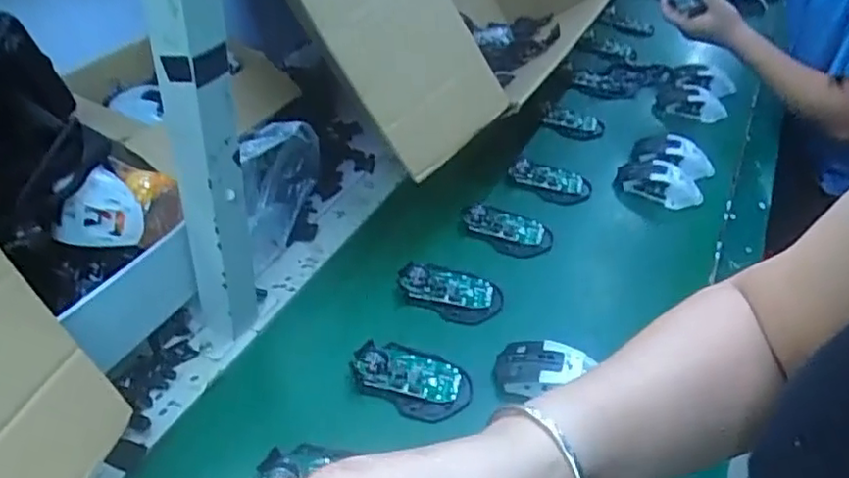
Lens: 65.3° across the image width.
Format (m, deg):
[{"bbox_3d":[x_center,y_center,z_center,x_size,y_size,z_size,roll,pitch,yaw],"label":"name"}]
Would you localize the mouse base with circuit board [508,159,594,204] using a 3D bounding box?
[{"bbox_3d":[0.173,-0.082,0.910,0.107,0.015,0.062,17,41,15],"label":"mouse base with circuit board"}]

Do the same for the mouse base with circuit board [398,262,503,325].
[{"bbox_3d":[0.028,0.057,0.729,0.114,0.019,0.068,6,39,3],"label":"mouse base with circuit board"}]

